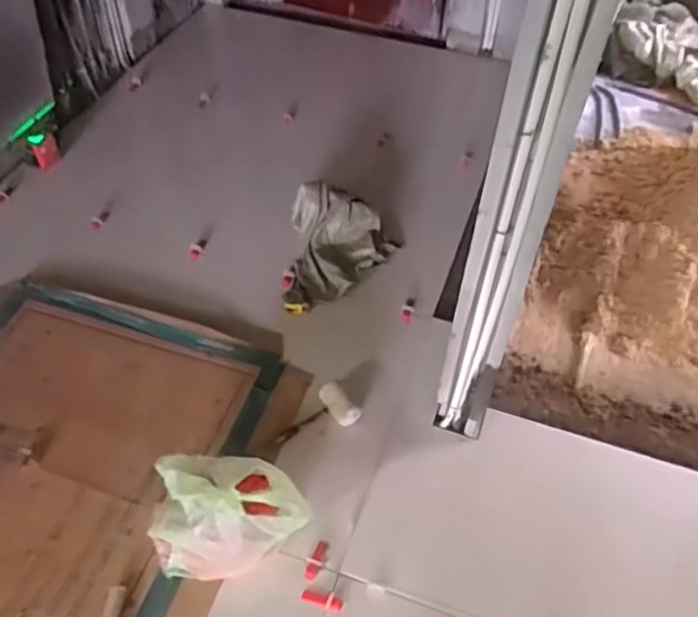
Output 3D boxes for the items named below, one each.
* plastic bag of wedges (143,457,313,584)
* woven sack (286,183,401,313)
[{"bbox_3d":[-0.253,0.411,1.372,0.316,0.202,0.244,10,49,6],"label":"plastic bag of wedges"},{"bbox_3d":[-0.019,-0.200,1.985,0.300,0.143,0.394,3,48,0],"label":"woven sack"}]

